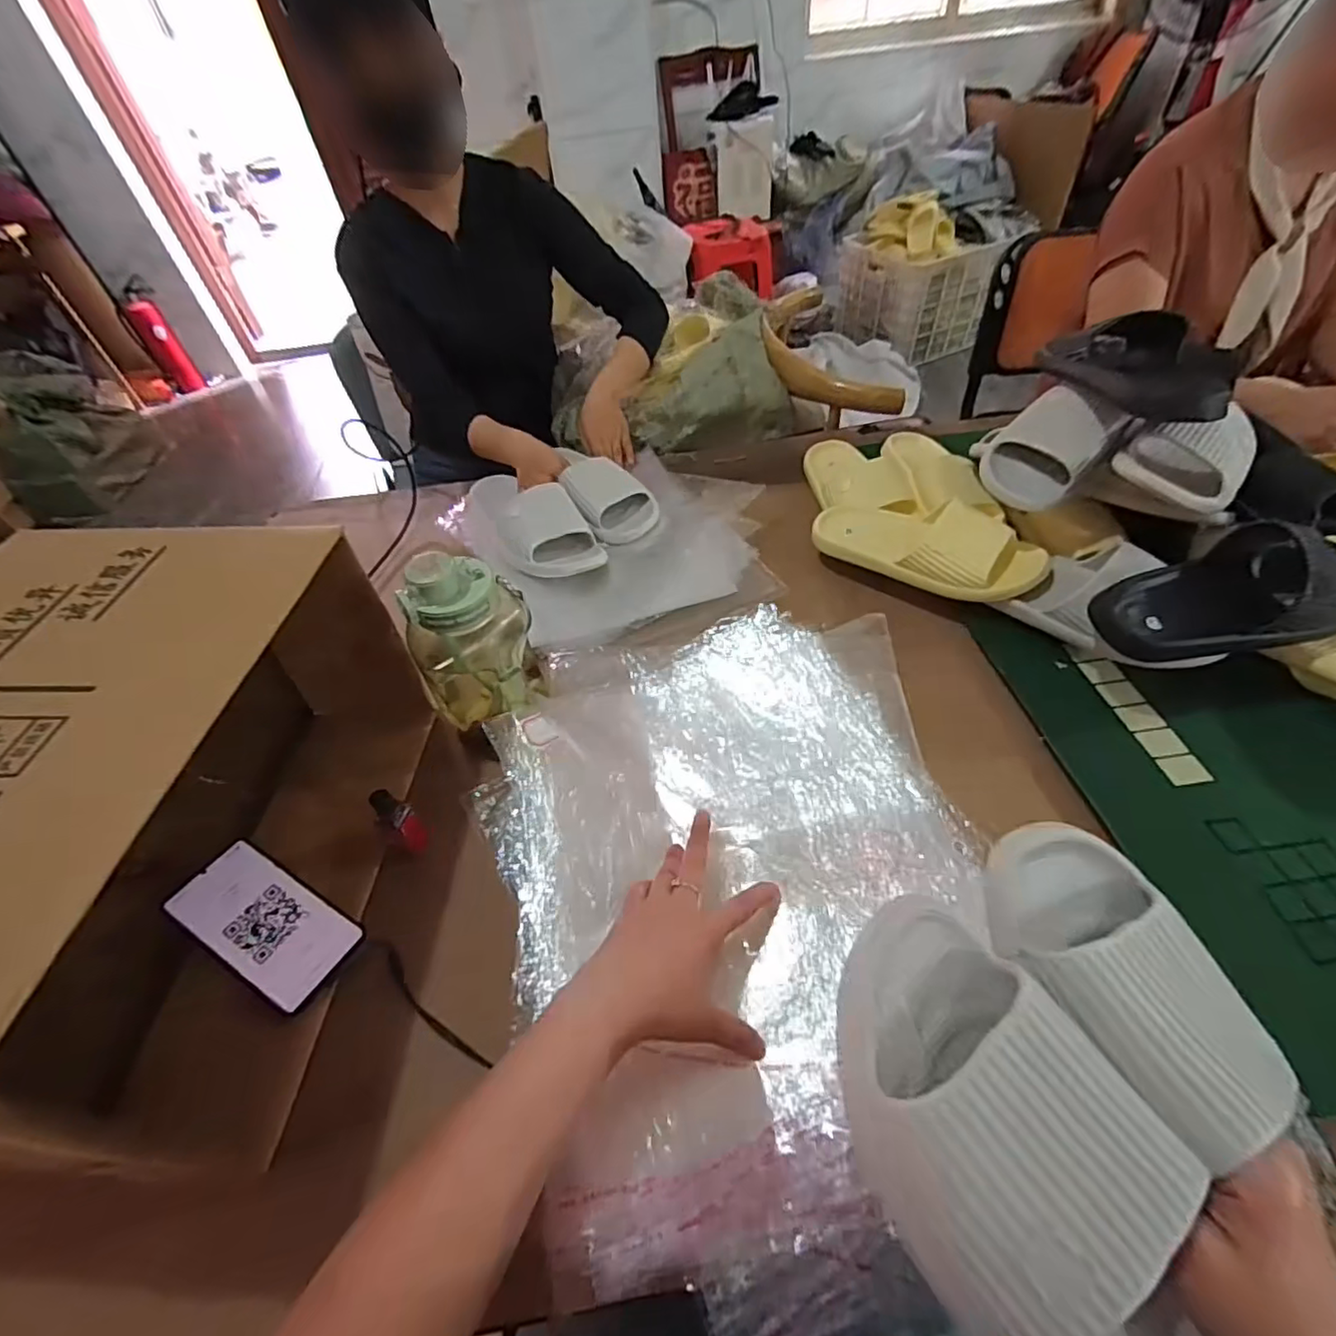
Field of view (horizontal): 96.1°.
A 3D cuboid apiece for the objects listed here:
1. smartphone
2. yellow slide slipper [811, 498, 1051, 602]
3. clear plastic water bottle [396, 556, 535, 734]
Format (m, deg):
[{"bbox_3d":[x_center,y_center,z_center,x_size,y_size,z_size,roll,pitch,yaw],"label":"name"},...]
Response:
[{"bbox_3d":[-0.327,0.204,0.486,0.148,0.009,0.073,26,48,16],"label":"smartphone"},{"bbox_3d":[0.306,-0.150,0.724,0.265,0.086,0.099,24,56,24],"label":"yellow slide slipper"},{"bbox_3d":[-0.185,-0.015,0.569,0.101,0.203,0.078,1,50,7],"label":"clear plastic water bottle"}]

